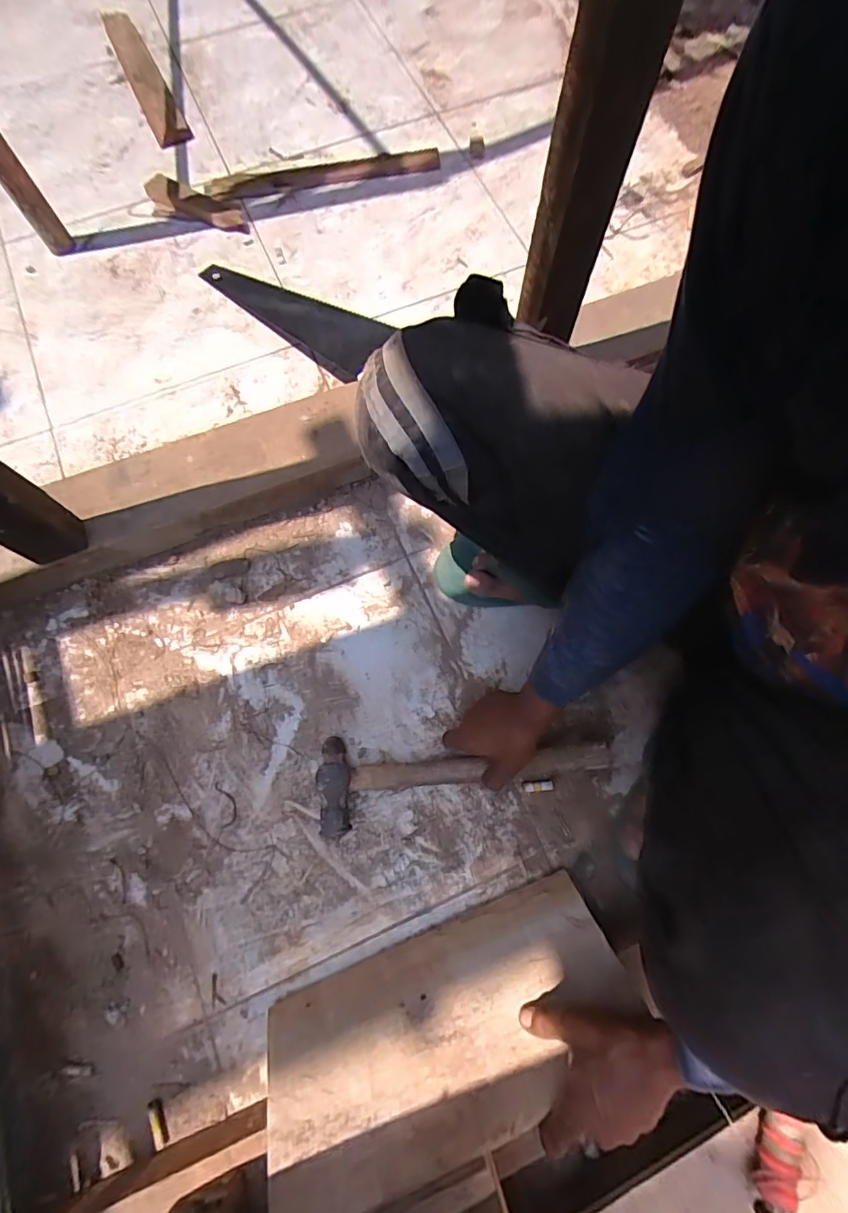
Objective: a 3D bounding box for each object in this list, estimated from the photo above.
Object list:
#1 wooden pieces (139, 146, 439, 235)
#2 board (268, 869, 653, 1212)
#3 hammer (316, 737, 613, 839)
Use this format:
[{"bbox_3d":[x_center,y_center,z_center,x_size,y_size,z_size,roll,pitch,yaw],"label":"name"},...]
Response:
[{"bbox_3d":[-0.221,-0.738,0.911,0.503,0.025,0.149,-11,72,-4],"label":"wooden pieces"},{"bbox_3d":[0.022,0.392,0.484,0.338,0.016,0.175,-21,32,-6],"label":"board"},{"bbox_3d":[0.044,0.188,0.595,0.327,0.045,0.098,-7,72,0],"label":"hammer"}]

